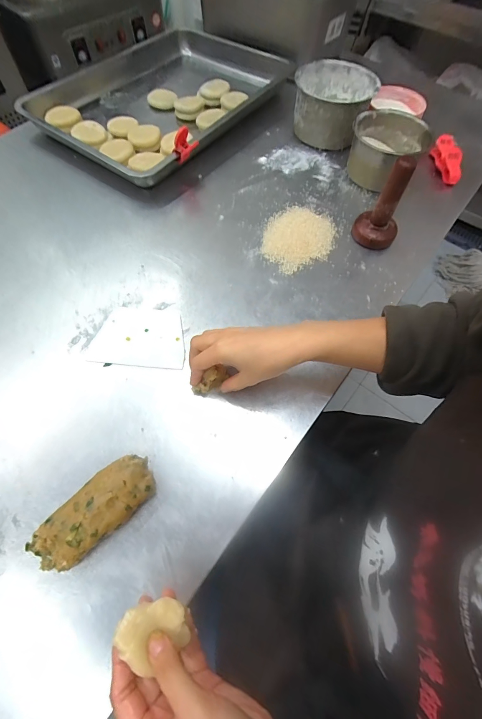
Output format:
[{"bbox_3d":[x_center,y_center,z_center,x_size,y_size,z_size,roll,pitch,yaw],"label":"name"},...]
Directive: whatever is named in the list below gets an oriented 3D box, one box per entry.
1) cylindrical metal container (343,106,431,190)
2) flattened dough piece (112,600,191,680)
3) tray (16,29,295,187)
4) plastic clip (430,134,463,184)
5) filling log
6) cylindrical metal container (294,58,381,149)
[{"bbox_3d":[0.256,-0.370,0.580,0.122,0.071,0.125,0,64,-1],"label":"cylindrical metal container"},{"bbox_3d":[-0.069,0.209,0.251,0.050,0.015,0.037,1,56,-23],"label":"flattened dough piece"},{"bbox_3d":[-0.141,-0.536,0.660,0.333,0.057,0.483,34,68,15],"label":"tray"},{"bbox_3d":[0.389,-0.373,0.610,0.028,0.036,0.097,-4,64,-3],"label":"plastic clip"},{"bbox_3d":[-0.148,0.156,0.329,0.128,0.034,0.053,-41,71,-19],"label":"filling log"},{"bbox_3d":[0.175,-0.489,0.626,0.136,0.085,0.151,25,66,11],"label":"cylindrical metal container"}]

